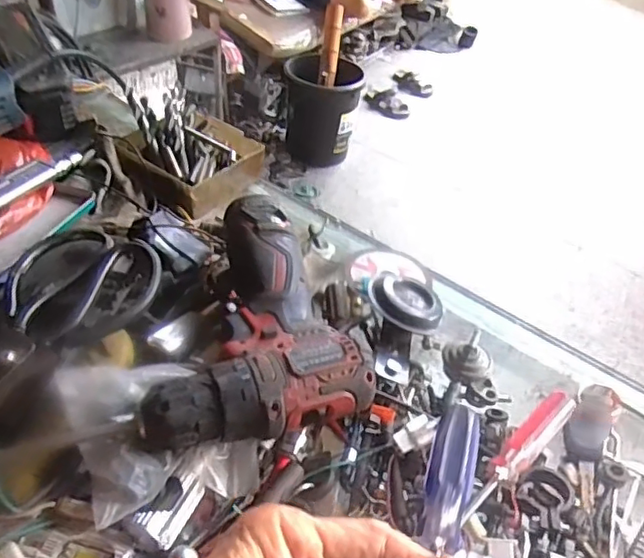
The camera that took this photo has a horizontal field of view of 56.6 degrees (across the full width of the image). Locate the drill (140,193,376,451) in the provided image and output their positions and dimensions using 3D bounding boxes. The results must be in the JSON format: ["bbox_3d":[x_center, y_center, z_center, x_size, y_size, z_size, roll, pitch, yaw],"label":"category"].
[{"bbox_3d":[-0.065,0.027,0.417,0.139,0.056,0.204,-13,47,-19],"label":"drill"}]

